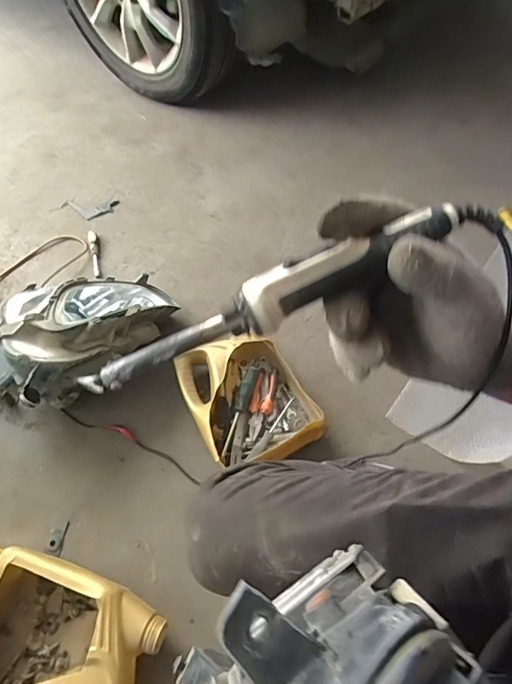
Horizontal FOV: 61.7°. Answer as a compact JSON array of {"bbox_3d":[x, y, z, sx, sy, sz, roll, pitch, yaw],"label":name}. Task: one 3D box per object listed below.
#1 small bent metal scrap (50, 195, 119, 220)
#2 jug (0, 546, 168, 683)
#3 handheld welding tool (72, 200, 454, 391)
[{"bbox_3d":[-0.497,-0.386,1.237,0.183,0.010,0.085,7,60,8],"label":"small bent metal scrap"},{"bbox_3d":[-0.303,0.460,0.652,0.301,0.106,0.205,15,62,13],"label":"jug"},{"bbox_3d":[0.007,-0.021,0.234,0.217,0.024,0.026,-25,60,4],"label":"handheld welding tool"}]

